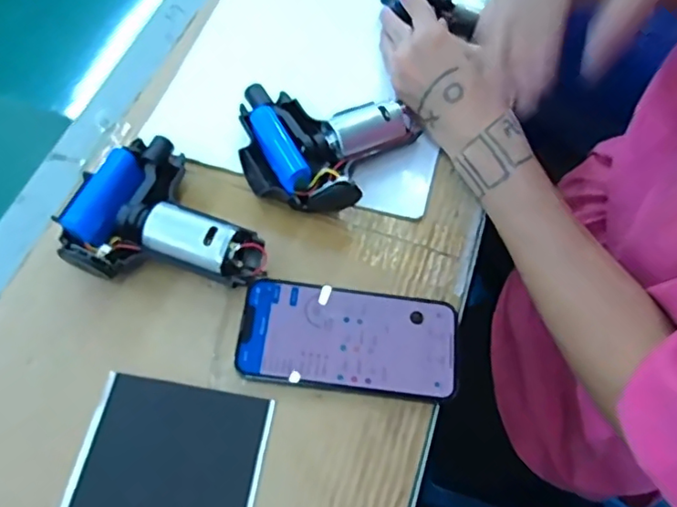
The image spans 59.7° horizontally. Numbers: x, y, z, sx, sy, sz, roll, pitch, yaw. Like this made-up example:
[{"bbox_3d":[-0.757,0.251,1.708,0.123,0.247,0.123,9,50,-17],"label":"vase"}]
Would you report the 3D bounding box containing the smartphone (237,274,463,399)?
[{"bbox_3d":[0.008,0.055,0.391,0.143,0.011,0.069,7,60,1],"label":"smartphone"}]

